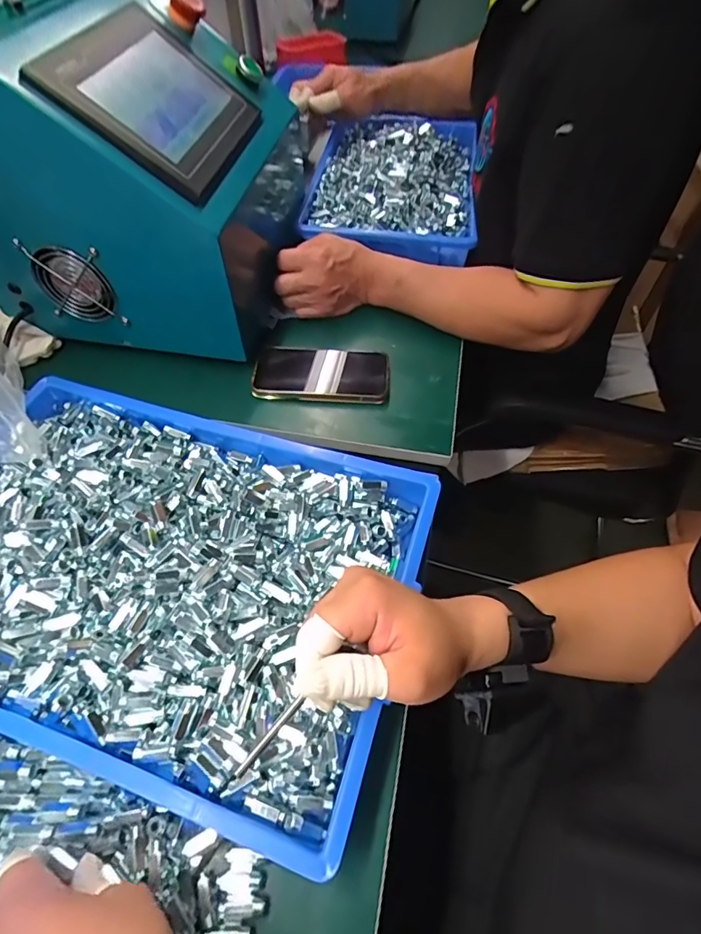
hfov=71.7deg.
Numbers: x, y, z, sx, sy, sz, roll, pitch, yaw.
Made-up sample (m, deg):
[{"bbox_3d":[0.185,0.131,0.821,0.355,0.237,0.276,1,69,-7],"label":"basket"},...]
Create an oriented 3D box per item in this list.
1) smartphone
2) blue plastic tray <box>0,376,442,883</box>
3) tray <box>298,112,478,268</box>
[{"bbox_3d":[-0.033,-0.107,0.558,0.151,0.013,0.075,4,55,2],"label":"smartphone"},{"bbox_3d":[-0.165,0.078,0.405,0.419,0.043,0.282,16,57,11],"label":"blue plastic tray"},{"bbox_3d":[0.068,-0.446,0.730,0.246,0.051,0.369,7,56,5],"label":"tray"}]

